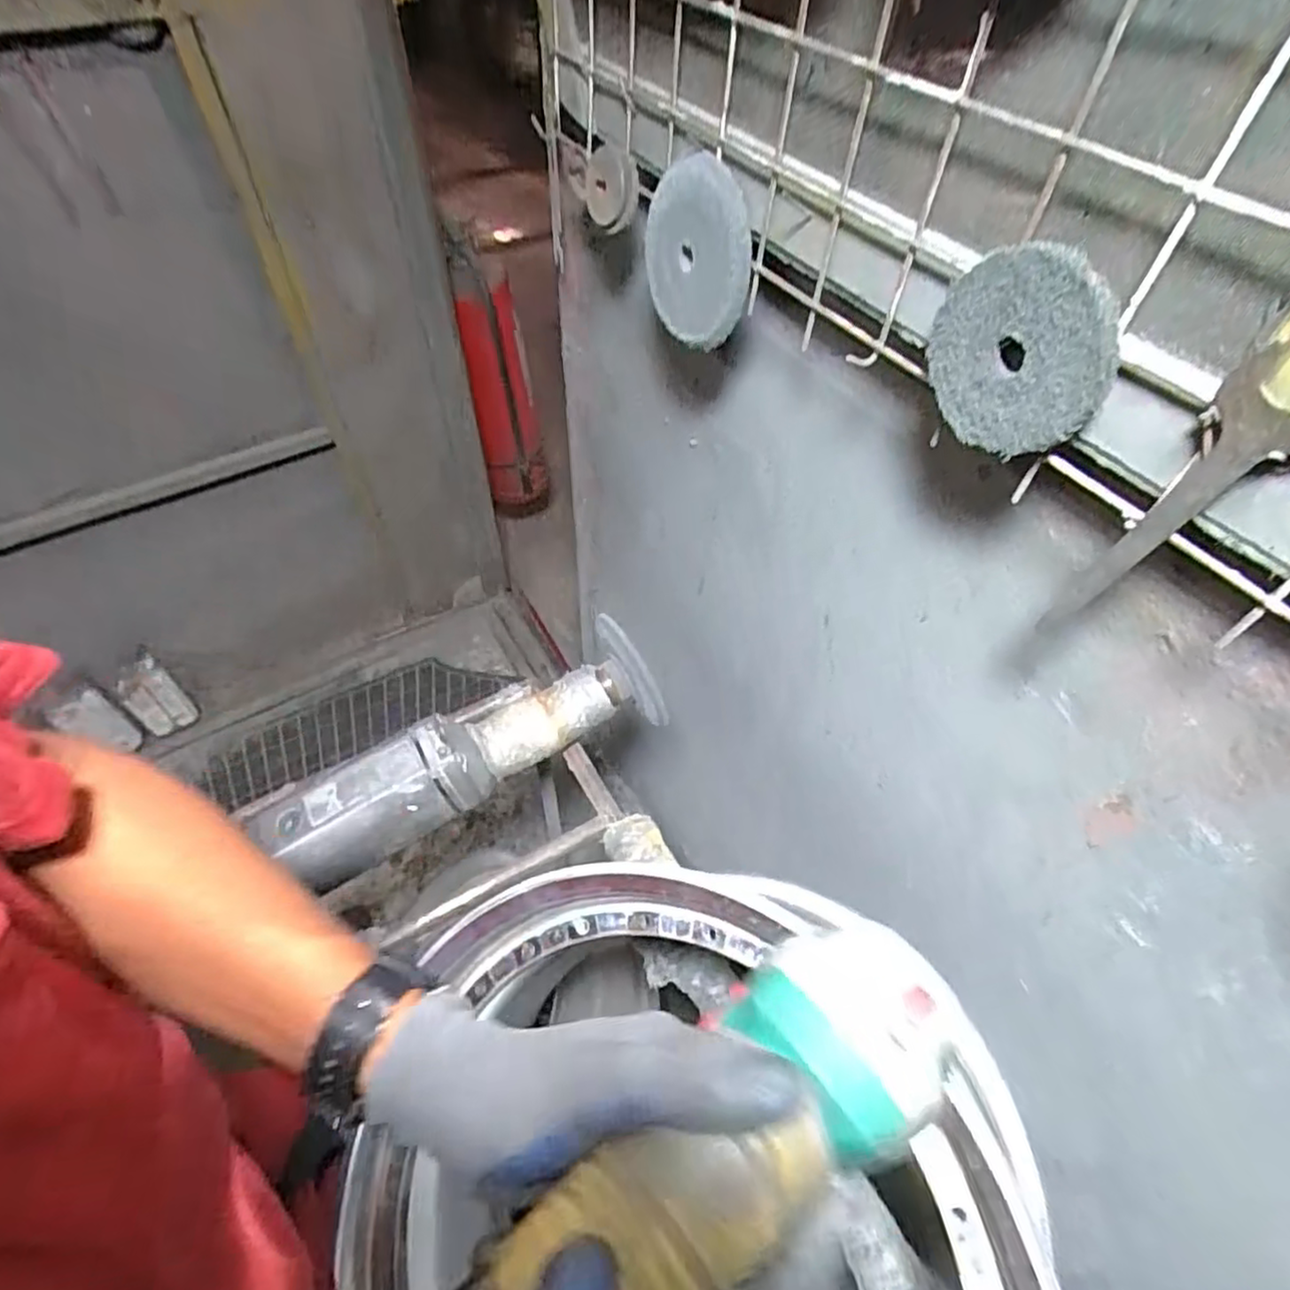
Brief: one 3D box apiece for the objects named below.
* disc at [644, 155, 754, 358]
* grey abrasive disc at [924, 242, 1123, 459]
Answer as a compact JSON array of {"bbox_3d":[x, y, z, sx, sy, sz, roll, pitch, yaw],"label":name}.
[{"bbox_3d":[0.035,-0.281,0.493,0.009,0.111,0.121,-20,64,-32],"label":"disc"},{"bbox_3d":[0.168,-0.133,0.313,0.015,0.085,0.085,-32,60,-23],"label":"grey abrasive disc"}]

